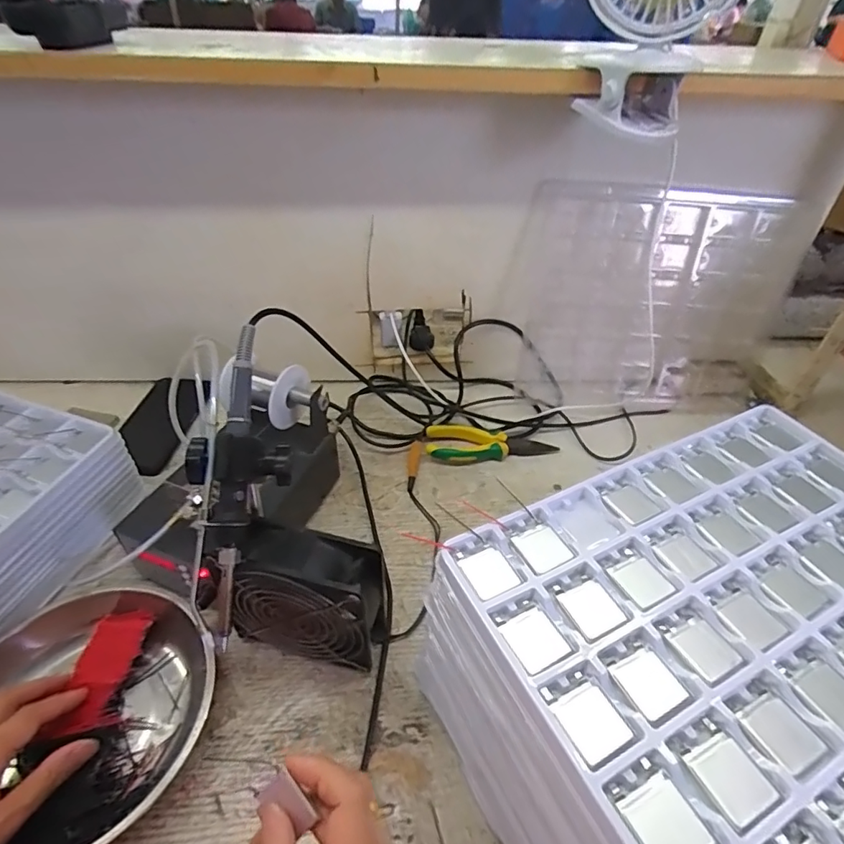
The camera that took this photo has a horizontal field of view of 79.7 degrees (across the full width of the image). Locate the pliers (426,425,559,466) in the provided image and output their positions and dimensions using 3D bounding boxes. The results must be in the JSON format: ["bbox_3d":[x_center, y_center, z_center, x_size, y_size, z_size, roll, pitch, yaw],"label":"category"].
[{"bbox_3d":[0.082,0.025,0.598,0.150,0.013,0.045,2,40,0],"label":"pliers"}]

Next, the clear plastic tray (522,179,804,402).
[{"bbox_3d":[0.277,-0.143,0.615,0.314,0.259,0.070,-3,41,-7],"label":"clear plastic tray"}]

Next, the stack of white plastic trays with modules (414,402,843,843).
[{"bbox_3d":[0.187,0.165,0.342,0.340,0.168,0.241,-17,44,-22],"label":"stack of white plastic trays with modules"}]

